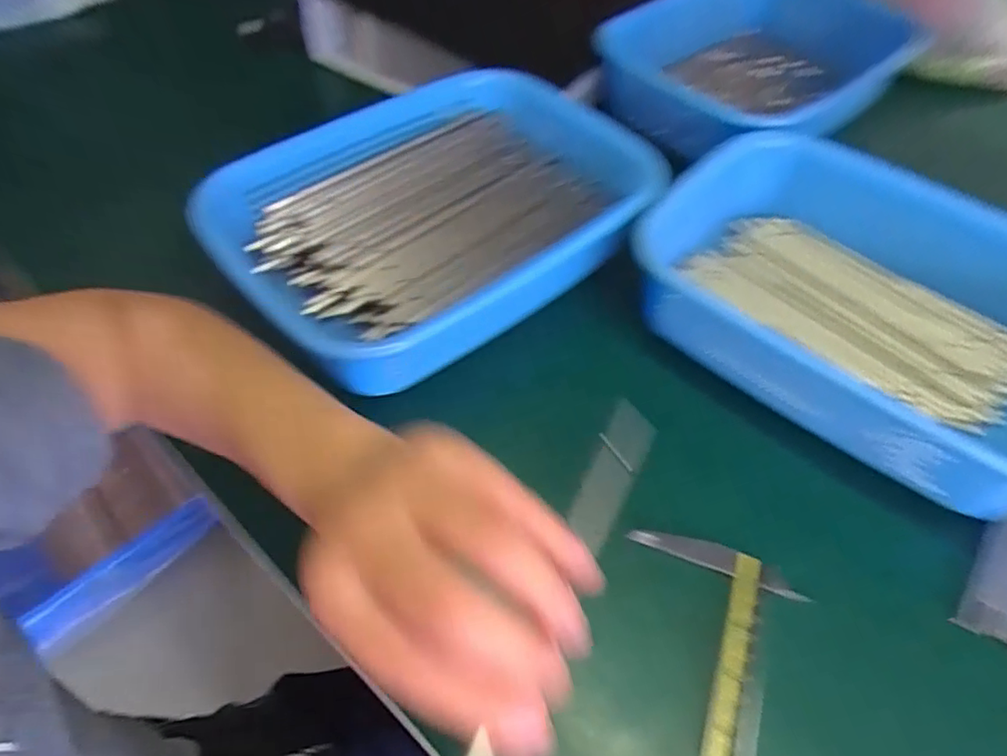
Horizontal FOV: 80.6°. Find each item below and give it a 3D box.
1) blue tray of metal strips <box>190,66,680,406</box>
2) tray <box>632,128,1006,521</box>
[{"bbox_3d":[-0.042,-0.114,0.417,0.287,0.062,0.196,-32,62,-23],"label":"blue tray of metal strips"},{"bbox_3d":[0.242,-0.060,0.401,0.271,0.071,0.195,33,59,19],"label":"tray"}]

